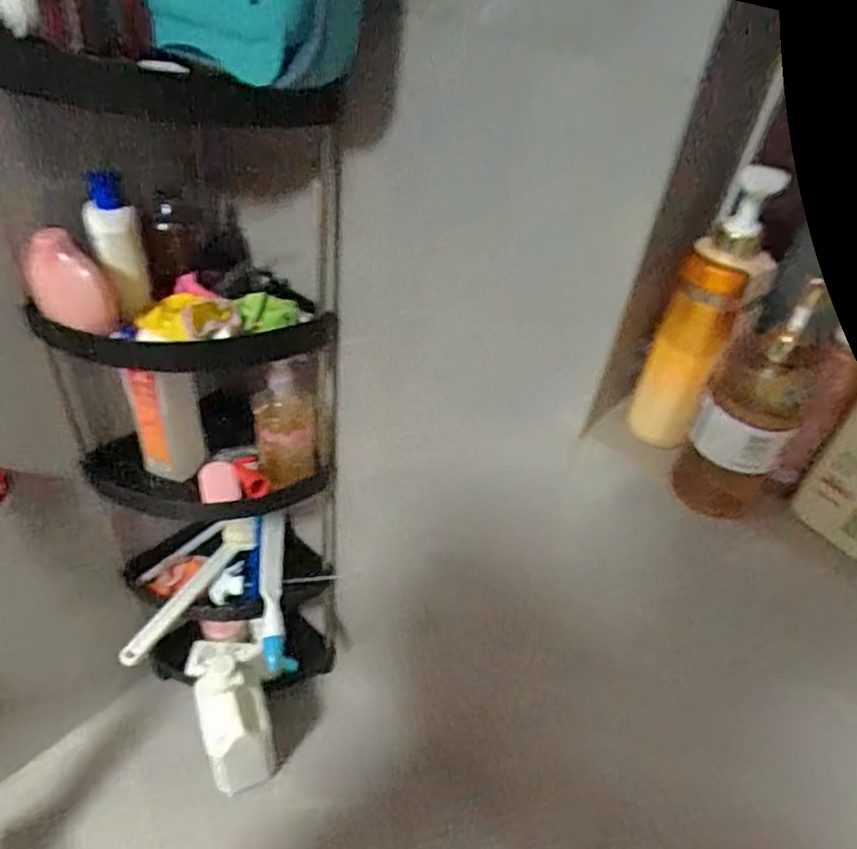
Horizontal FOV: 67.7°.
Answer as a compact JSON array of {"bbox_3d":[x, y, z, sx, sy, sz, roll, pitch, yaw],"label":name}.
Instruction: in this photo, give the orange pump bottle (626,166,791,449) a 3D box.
[{"bbox_3d":[0.231,-0.086,0.537,0.060,0.240,0.057,26,44,20],"label":"orange pump bottle"}]

